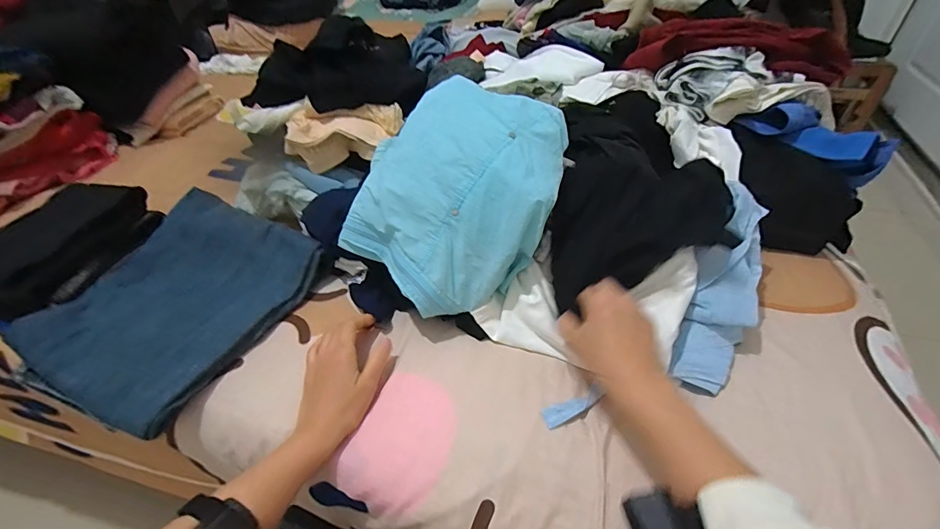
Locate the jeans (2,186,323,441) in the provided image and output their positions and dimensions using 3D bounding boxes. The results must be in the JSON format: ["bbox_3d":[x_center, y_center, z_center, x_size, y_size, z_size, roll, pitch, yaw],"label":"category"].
[{"bbox_3d":[-0.382,0.043,0.575,0.264,0.074,0.317,16,46,19],"label":"jeans"}]

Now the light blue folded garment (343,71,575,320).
[{"bbox_3d":[-0.018,-0.087,0.518,0.229,0.065,0.284,22,86,13],"label":"light blue folded garment"}]

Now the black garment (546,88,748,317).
[{"bbox_3d":[0.202,-0.109,0.560,0.190,0.087,0.343,2,43,5],"label":"black garment"}]

